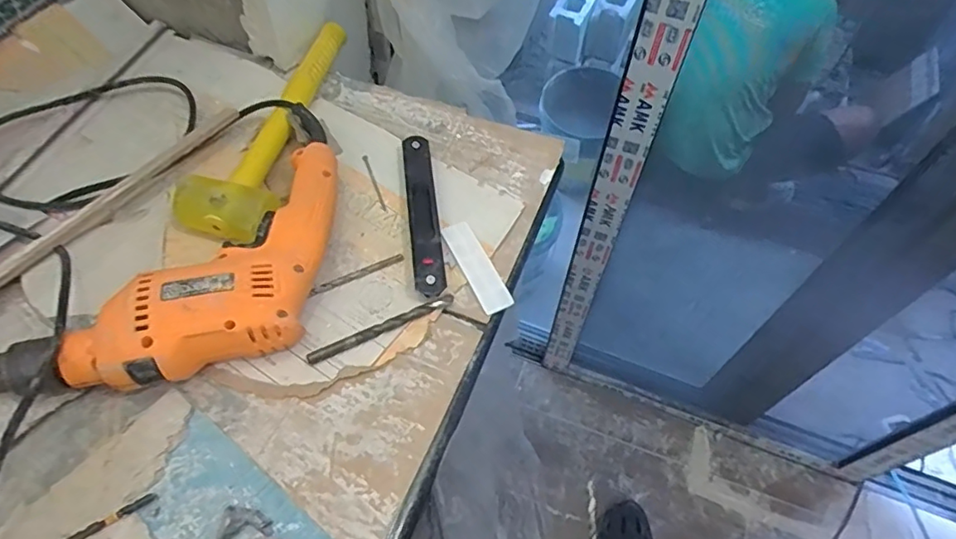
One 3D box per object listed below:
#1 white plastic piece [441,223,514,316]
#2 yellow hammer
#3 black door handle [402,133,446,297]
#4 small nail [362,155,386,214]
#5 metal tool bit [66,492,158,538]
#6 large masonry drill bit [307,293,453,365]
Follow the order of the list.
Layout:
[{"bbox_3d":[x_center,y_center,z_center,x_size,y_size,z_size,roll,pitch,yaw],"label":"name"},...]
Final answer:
[{"bbox_3d":[-0.002,-0.003,0.529,0.029,0.009,0.096,-24,61,-16],"label":"white plastic piece"},{"bbox_3d":[-0.214,-0.153,0.583,0.093,0.049,0.307,6,57,2],"label":"yellow hammer"},{"bbox_3d":[-0.052,-0.058,0.543,0.026,0.012,0.183,-6,58,-6],"label":"black door handle"},{"bbox_3d":[-0.103,-0.087,0.576,0.005,0.006,0.072,-17,60,-13],"label":"small nail"},{"bbox_3d":[-0.255,0.173,0.399,0.061,0.004,0.007,-28,62,-18],"label":"metal tool bit"},{"bbox_3d":[-0.081,0.048,0.488,0.130,0.009,0.011,-24,61,-16],"label":"large masonry drill bit"}]

